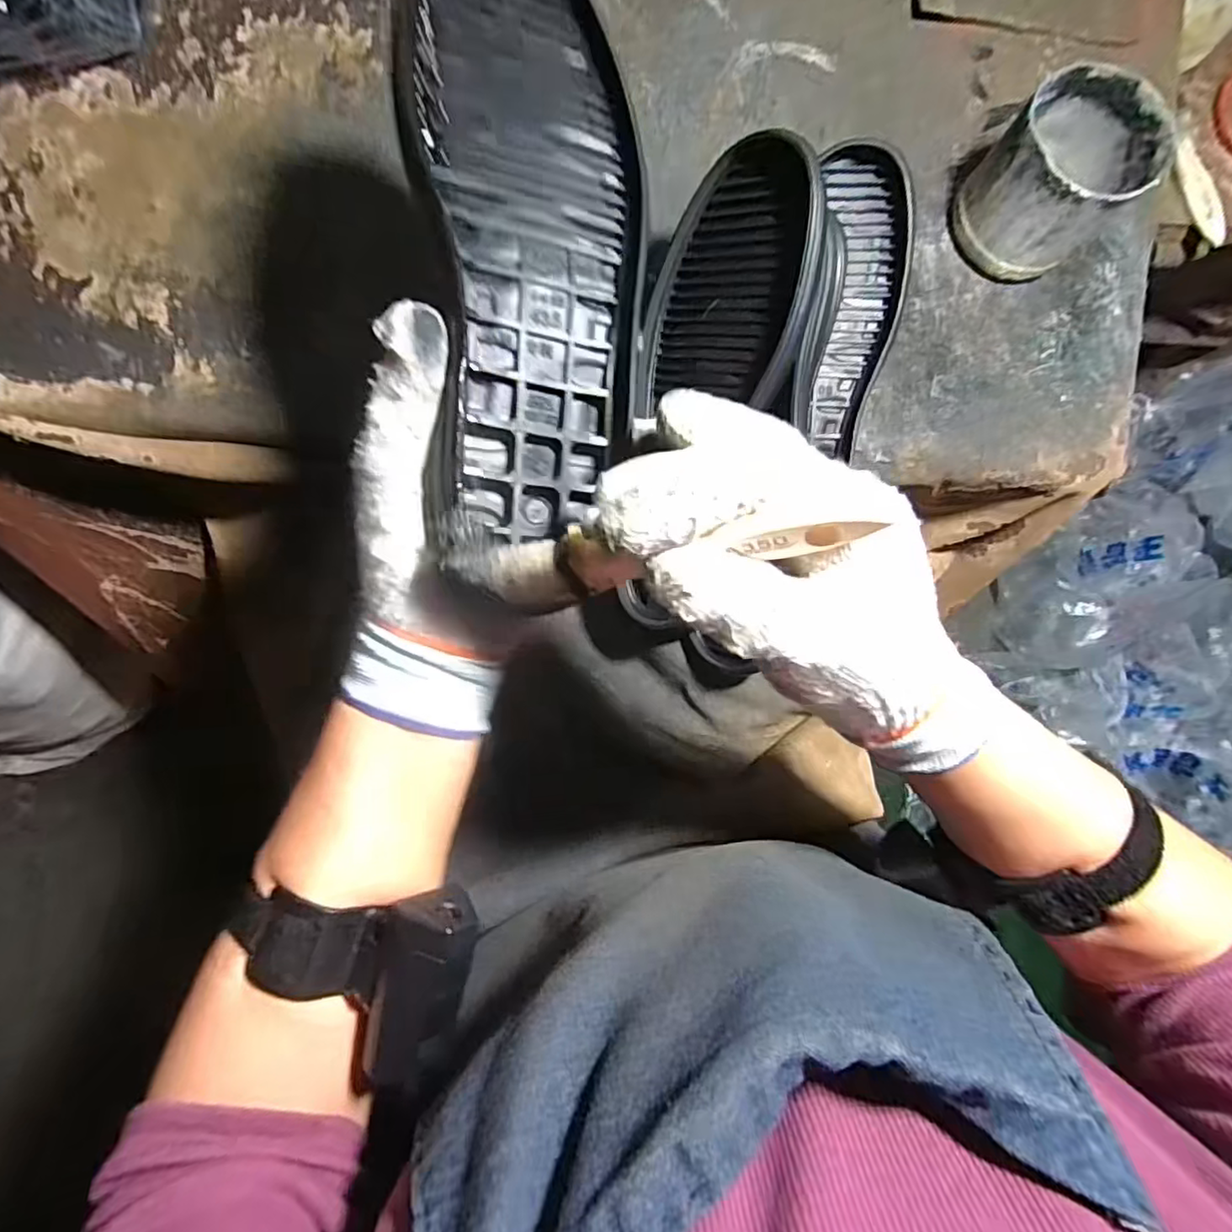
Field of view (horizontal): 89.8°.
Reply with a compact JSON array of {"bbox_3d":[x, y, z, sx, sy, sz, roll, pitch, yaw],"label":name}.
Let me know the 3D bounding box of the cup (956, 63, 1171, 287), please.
[{"bbox_3d":[0.297,-0.296,0.423,0.084,0.083,0.094,44,83,2],"label":"cup"}]

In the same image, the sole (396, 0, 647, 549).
[{"bbox_3d":[-0.038,-0.151,0.265,0.097,0.032,0.252,-1,87,-21],"label":"sole"}]

